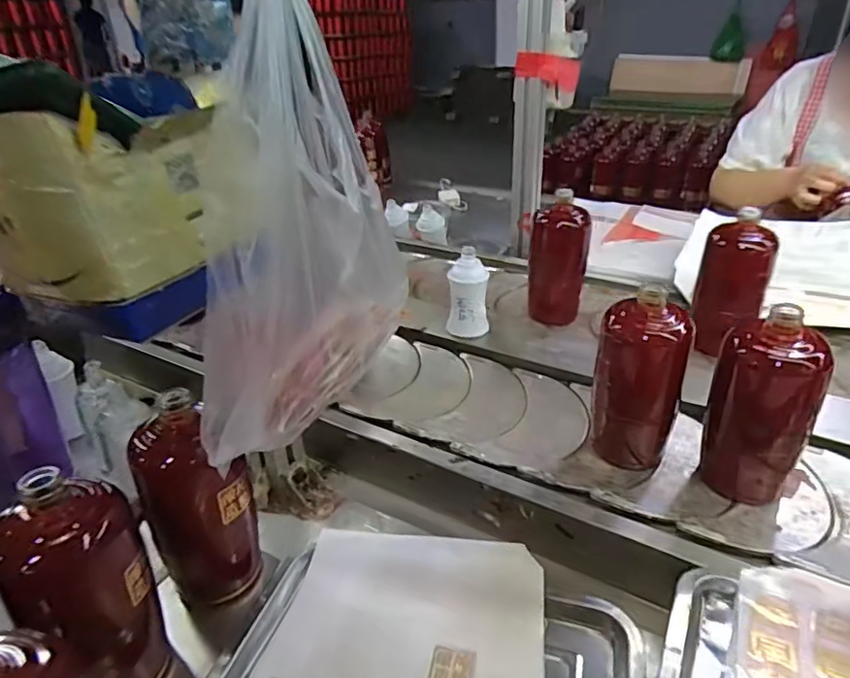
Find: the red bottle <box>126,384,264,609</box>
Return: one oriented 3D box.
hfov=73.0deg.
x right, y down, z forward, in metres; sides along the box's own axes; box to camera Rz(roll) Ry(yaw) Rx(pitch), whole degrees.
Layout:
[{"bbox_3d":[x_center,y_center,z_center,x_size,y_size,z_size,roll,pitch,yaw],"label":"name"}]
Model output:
[{"bbox_3d":[-0.178,0.131,0.459,0.077,0.170,0.064,-20,36,-26],"label":"red bottle"}]

